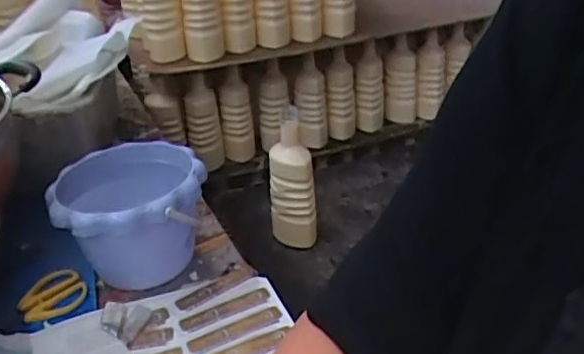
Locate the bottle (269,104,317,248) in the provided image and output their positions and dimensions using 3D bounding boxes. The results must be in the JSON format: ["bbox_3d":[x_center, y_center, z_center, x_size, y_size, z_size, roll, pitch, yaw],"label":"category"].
[{"bbox_3d":[-0.001,0.010,1.092,0.078,0.264,0.071,-6,29,-6],"label":"bottle"}]

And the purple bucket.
[{"bbox_3d":[-0.167,0.046,0.648,0.154,0.115,0.154,-15,32,-12],"label":"purple bucket"}]

